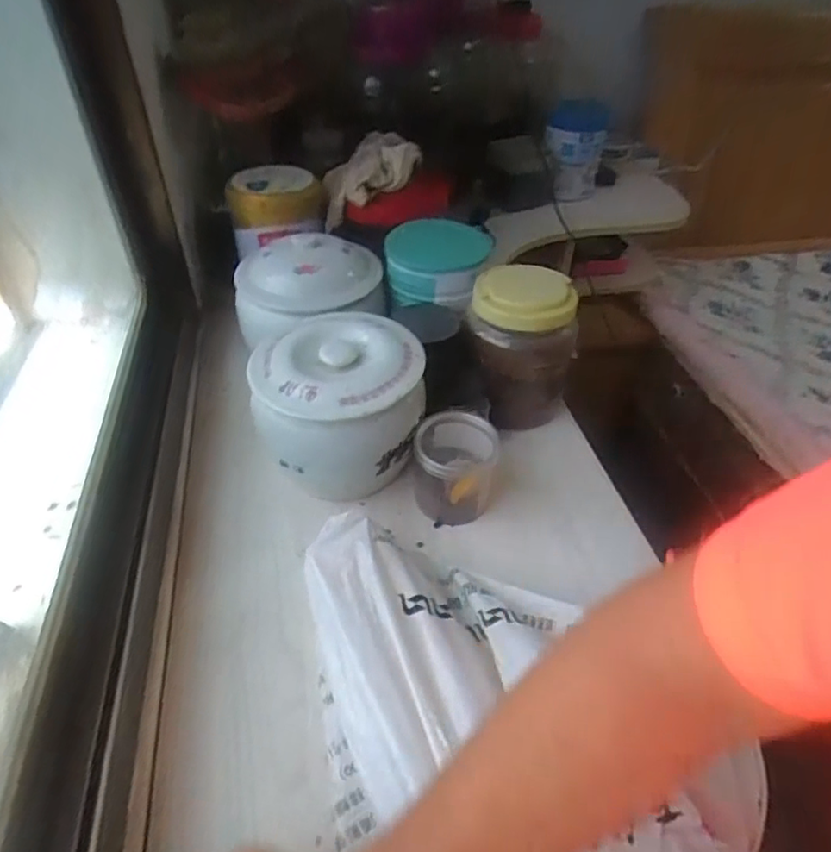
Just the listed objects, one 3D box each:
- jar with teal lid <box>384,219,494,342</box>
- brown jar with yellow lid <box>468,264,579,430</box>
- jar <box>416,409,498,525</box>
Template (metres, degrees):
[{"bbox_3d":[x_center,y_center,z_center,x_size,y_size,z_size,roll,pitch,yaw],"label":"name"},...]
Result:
[{"bbox_3d":[0.027,-0.191,0.756,0.119,0.109,0.127,1,42,-1],"label":"jar with teal lid"},{"bbox_3d":[0.127,-0.095,0.720,0.128,0.173,0.115,2,42,0],"label":"brown jar with yellow lid"},{"bbox_3d":[0.042,0.049,0.634,0.081,0.101,0.084,1,42,-1],"label":"jar"}]

